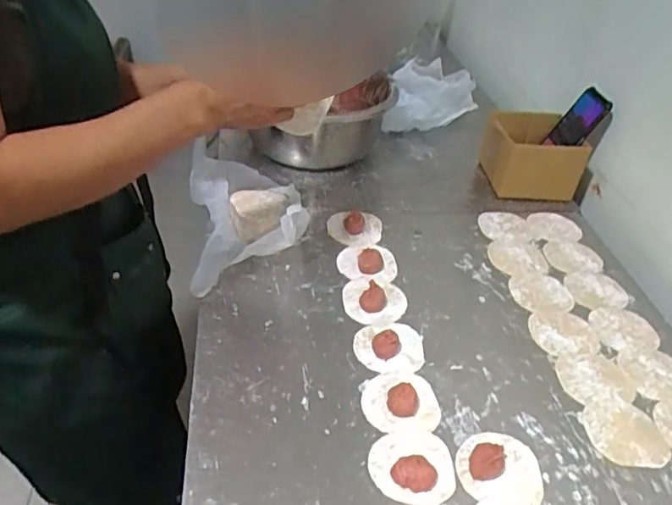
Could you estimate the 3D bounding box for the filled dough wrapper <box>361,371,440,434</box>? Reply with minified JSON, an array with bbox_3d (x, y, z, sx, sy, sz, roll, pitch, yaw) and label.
[{"bbox_3d":[0.070,0.155,0.613,0.081,0.018,0.074,0,40,-5],"label":"filled dough wrapper"}]

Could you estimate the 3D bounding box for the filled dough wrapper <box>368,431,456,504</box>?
[{"bbox_3d":[0.074,0.204,0.555,0.080,0.016,0.077,3,40,-2],"label":"filled dough wrapper"}]

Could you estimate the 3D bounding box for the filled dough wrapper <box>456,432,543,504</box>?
[{"bbox_3d":[0.164,0.208,0.569,0.082,0.018,0.075,6,40,1],"label":"filled dough wrapper"}]

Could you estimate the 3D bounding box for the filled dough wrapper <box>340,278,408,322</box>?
[{"bbox_3d":[0.050,0.061,0.733,0.080,0.011,0.073,3,40,-2],"label":"filled dough wrapper"}]

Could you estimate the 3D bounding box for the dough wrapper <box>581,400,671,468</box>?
[{"bbox_3d":[0.305,0.191,0.604,0.075,0.004,0.077,0,40,-6],"label":"dough wrapper"}]

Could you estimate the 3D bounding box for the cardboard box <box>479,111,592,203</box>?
[{"bbox_3d":[0.319,-0.156,0.946,0.137,0.099,0.132,-1,40,-7],"label":"cardboard box"}]

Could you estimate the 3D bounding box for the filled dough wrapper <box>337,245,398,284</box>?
[{"bbox_3d":[0.044,0.013,0.785,0.080,0.013,0.073,5,40,0],"label":"filled dough wrapper"}]

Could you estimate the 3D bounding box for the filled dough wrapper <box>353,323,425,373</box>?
[{"bbox_3d":[0.064,0.105,0.671,0.082,0.021,0.074,-1,40,-7],"label":"filled dough wrapper"}]

